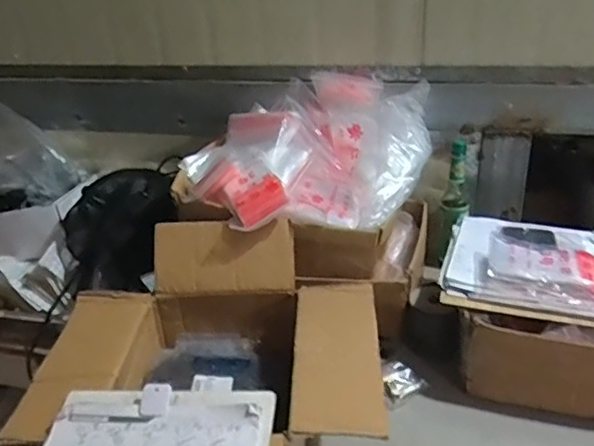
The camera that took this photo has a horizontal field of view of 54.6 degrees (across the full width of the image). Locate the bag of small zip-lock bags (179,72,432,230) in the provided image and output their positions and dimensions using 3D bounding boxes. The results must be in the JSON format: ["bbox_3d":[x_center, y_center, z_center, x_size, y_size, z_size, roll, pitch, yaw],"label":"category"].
[{"bbox_3d":[0.015,-0.107,0.882,0.389,0.146,0.284,-2,27,4],"label":"bag of small zip-lock bags"}]

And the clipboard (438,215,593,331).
[{"bbox_3d":[0.378,0.056,0.789,0.330,0.047,0.229,7,29,20],"label":"clipboard"}]

